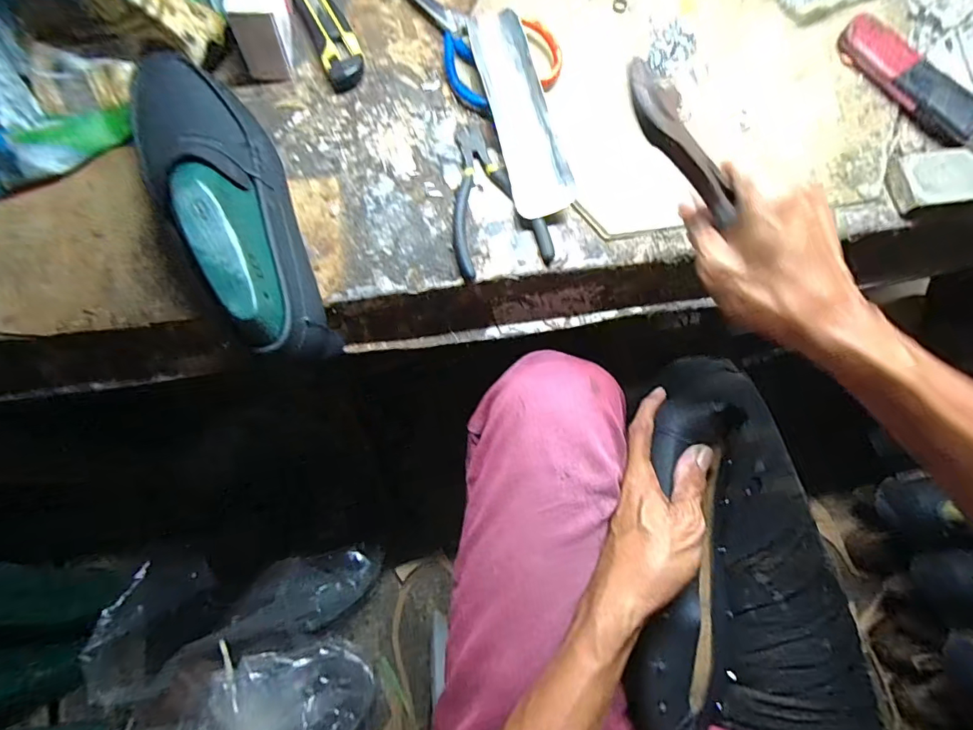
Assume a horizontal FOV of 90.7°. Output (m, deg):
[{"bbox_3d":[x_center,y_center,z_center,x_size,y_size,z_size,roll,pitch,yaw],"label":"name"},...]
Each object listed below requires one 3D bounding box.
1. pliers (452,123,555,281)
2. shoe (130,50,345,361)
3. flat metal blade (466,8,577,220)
[{"bbox_3d":[0.000,-0.146,0.410,0.078,0.012,0.144,-16,78,-4],"label":"pliers"},{"bbox_3d":[-0.191,-0.127,0.359,0.088,0.103,0.275,-32,81,-8],"label":"shoe"},{"bbox_3d":[0.029,-0.221,0.415,0.050,0.010,0.191,-15,83,2],"label":"flat metal blade"}]

